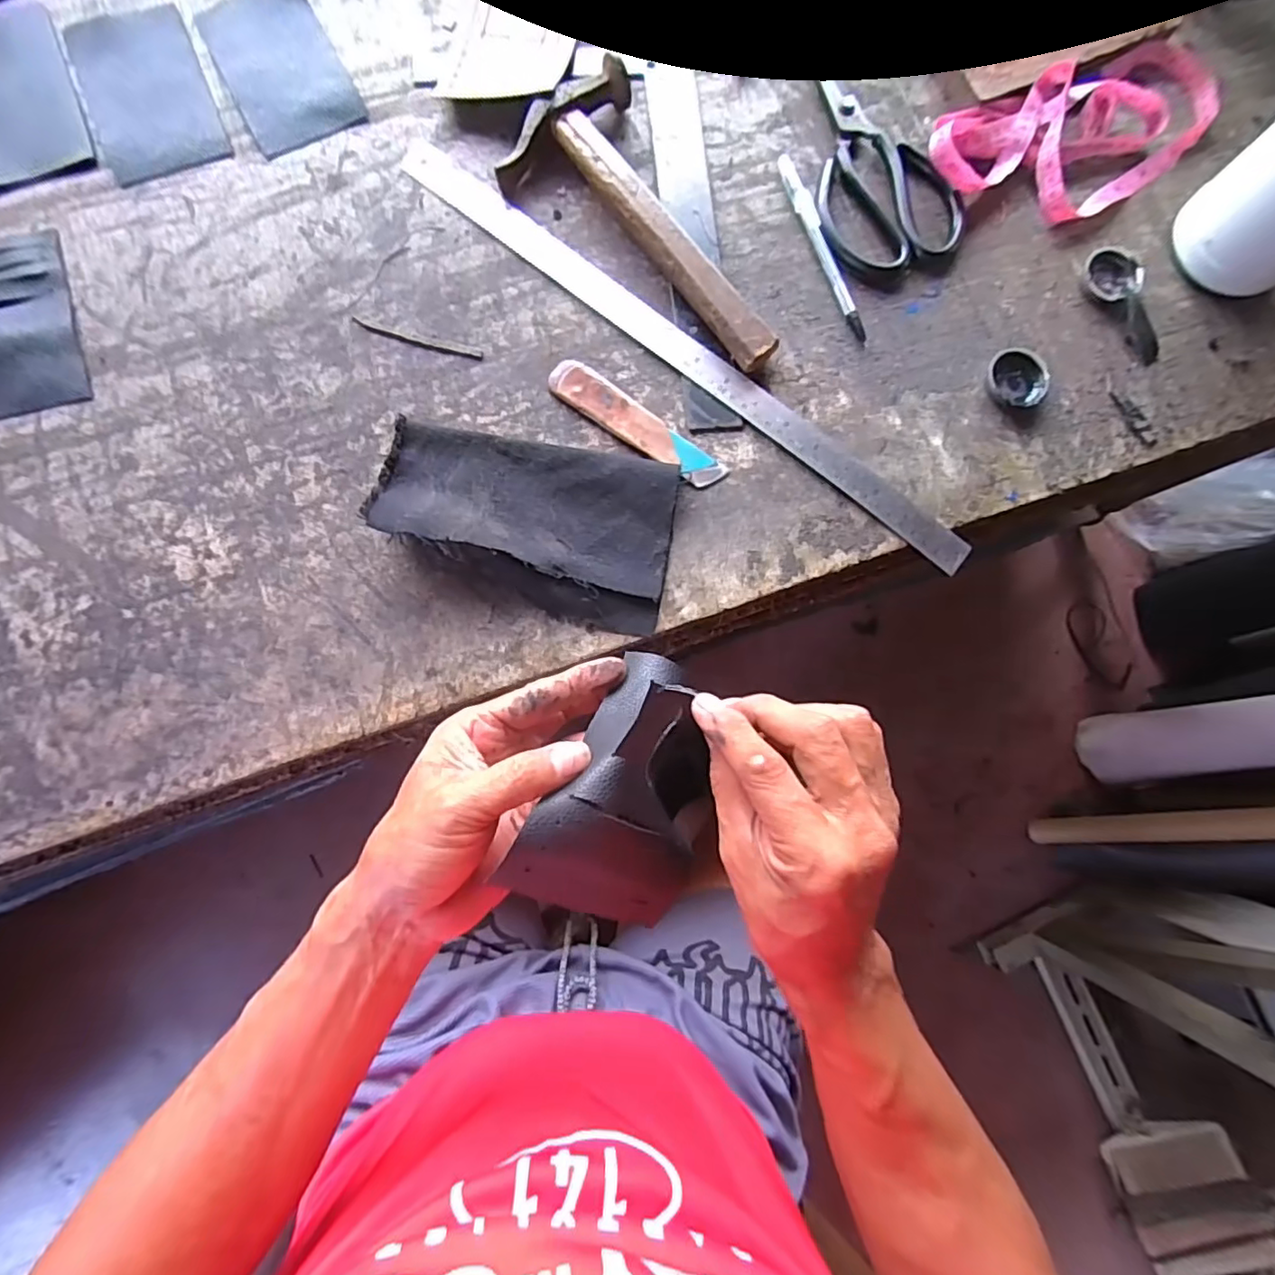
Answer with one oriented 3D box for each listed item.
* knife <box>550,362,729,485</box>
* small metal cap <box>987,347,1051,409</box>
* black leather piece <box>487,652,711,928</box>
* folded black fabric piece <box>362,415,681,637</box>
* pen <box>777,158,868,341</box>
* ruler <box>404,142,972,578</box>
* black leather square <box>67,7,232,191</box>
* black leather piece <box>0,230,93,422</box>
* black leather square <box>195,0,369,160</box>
[{"bbox_3d":[-0.001,-0.142,0.399,0.132,0.006,0.027,35,82,2],"label":"knife"},{"bbox_3d":[0.264,-0.180,0.414,0.039,0.009,0.041,0,82,-3],"label":"small metal cap"},{"bbox_3d":[0.001,0.071,0.273,0.073,0.043,0.119,28,82,1],"label":"black leather piece"},{"bbox_3d":[-0.070,-0.075,0.376,0.183,0.033,0.110,11,82,-1],"label":"folded black fabric piece"},{"bbox_3d":[0.132,-0.279,0.424,0.012,0.010,0.149,-20,83,-5],"label":"pen"},{"bbox_3d":[0.031,-0.198,0.410,0.466,0.006,0.032,39,78,4],"label":"ruler"},{"bbox_3d":[-0.348,-0.385,0.422,0.082,0.004,0.137,-22,81,-7],"label":"black leather square"},{"bbox_3d":[-0.409,-0.204,0.387,0.079,0.009,0.126,-17,83,-5],"label":"black leather piece"},{"bbox_3d":[-0.257,-0.411,0.428,0.080,0.004,0.138,-27,82,-6],"label":"black leather square"}]

